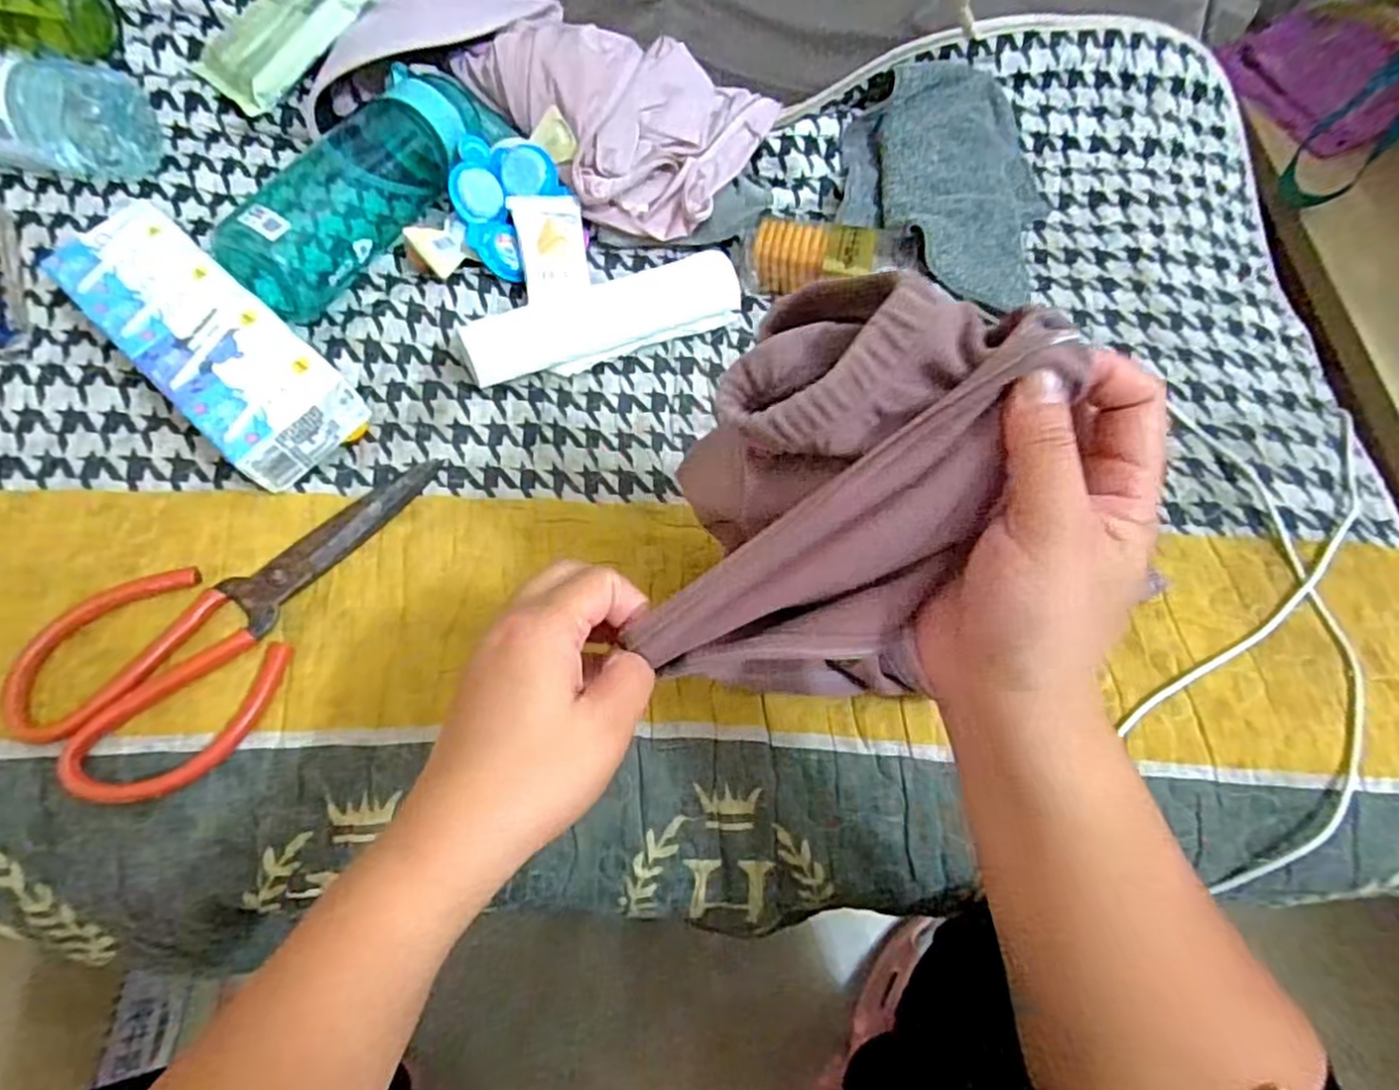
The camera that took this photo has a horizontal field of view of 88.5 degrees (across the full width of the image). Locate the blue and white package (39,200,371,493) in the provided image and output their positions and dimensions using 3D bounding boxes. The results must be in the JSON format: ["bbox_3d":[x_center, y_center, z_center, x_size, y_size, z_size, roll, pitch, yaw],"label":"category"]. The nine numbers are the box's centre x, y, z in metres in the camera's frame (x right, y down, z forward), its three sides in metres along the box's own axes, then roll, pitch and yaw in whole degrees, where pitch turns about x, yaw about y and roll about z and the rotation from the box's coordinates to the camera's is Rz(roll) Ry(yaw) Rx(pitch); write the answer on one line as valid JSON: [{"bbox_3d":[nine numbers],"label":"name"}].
[{"bbox_3d":[-0.294,-0.122,0.423,0.207,0.044,0.073,40,68,13],"label":"blue and white package"}]

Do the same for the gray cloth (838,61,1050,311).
[{"bbox_3d":[0.189,-0.287,0.546,0.157,0.036,0.202,19,65,4],"label":"gray cloth"}]

